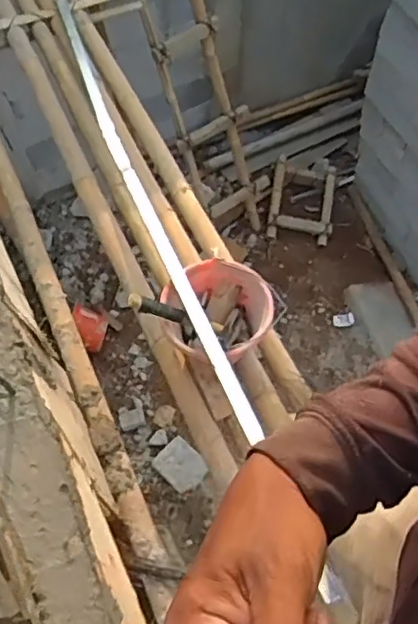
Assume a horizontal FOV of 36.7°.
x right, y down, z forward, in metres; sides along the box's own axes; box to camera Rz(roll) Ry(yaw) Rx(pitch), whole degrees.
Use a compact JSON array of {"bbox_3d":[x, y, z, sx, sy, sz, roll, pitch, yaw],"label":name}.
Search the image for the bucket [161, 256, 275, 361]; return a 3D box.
[{"bbox_3d":[0.022,0.016,1.448,0.244,0.152,0.243,-1,61,2],"label":"bucket"}]

